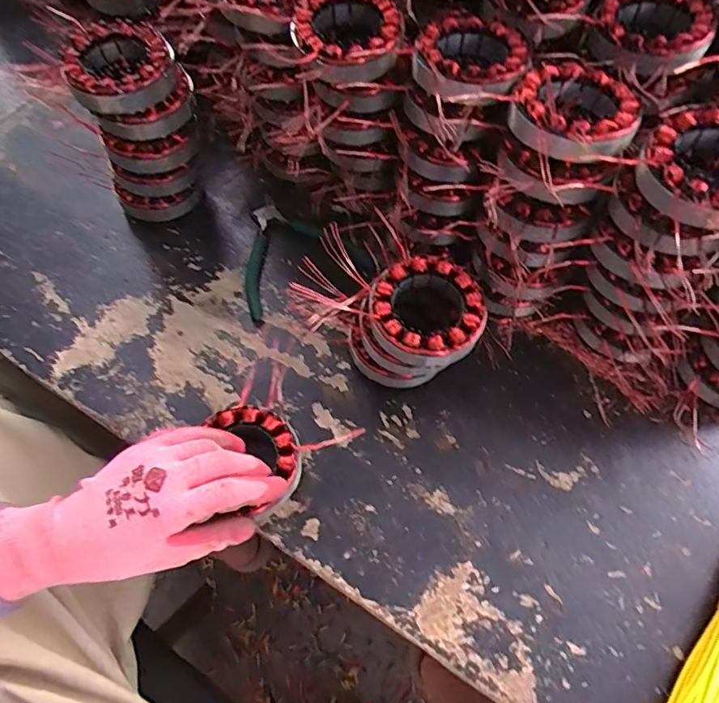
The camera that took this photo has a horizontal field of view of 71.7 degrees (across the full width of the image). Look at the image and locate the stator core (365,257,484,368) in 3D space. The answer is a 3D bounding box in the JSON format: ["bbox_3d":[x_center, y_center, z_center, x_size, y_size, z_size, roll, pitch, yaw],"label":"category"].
[{"bbox_3d":[0.052,-0.033,0.385,0.087,0.024,0.088,0,63,0],"label":"stator core"}]

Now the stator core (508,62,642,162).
[{"bbox_3d":[0.152,-0.170,0.351,0.083,0.030,0.097,25,66,12],"label":"stator core"}]

